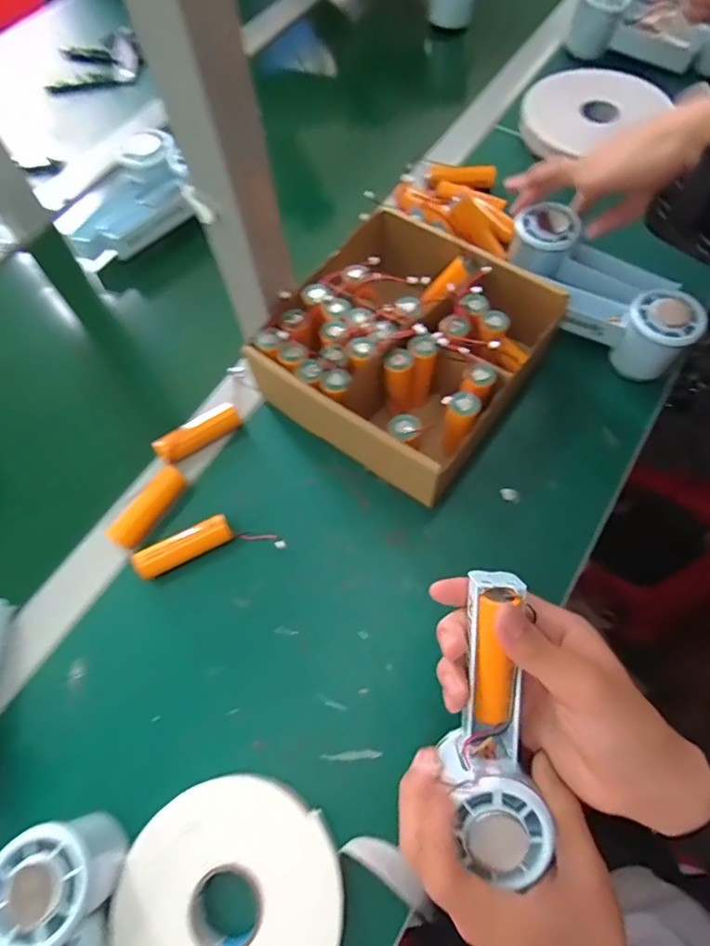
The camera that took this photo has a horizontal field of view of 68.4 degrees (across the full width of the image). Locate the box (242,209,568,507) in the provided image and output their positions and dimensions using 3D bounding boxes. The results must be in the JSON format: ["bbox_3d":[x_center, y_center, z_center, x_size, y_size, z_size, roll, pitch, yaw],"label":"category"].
[{"bbox_3d":[0.039,-0.107,0.429,0.187,0.073,0.201,33,72,12],"label":"box"}]

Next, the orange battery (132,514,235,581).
[{"bbox_3d":[-0.130,0.057,0.400,0.073,0.015,0.022,-26,71,-10],"label":"orange battery"}]

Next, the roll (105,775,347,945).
[{"bbox_3d":[-0.073,0.256,0.310,0.131,0.032,0.126,0,68,0],"label":"roll"}]

